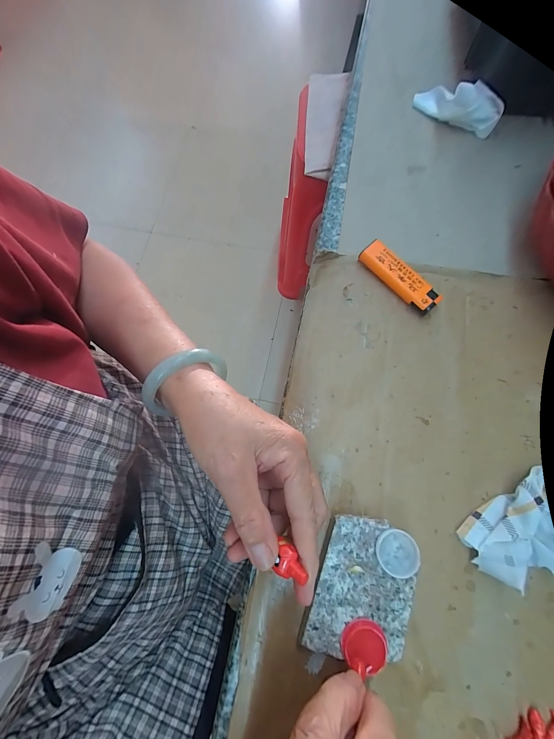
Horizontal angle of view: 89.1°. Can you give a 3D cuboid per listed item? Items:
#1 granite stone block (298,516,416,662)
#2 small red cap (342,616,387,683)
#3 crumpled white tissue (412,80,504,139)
[{"bbox_3d":[0.057,0.146,0.193,0.062,0.019,0.082,16,75,6],"label":"granite stone block"},{"bbox_3d":[0.054,0.171,0.173,0.027,0.006,0.026,0,74,1],"label":"small red cap"},{"bbox_3d":[0.194,-0.287,0.303,0.030,0.041,0.090,-43,78,-10],"label":"crumpled white tissue"}]

